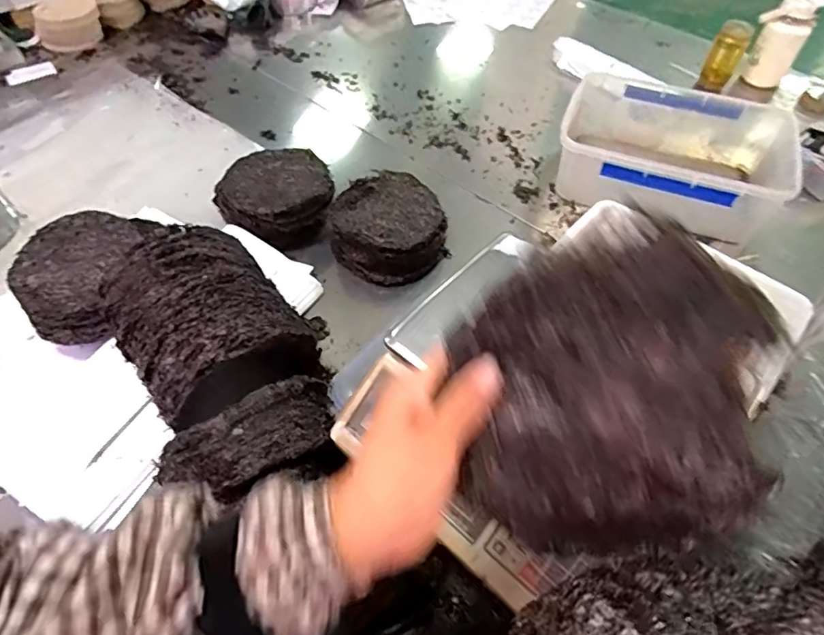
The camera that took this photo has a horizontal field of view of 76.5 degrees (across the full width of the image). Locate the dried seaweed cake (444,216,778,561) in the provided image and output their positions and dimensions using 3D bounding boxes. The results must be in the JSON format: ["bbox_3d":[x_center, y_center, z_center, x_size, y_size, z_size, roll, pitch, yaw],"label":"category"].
[{"bbox_3d":[0.112,0.053,0.298,0.161,0.189,0.018,-8,12,7],"label":"dried seaweed cake"}]

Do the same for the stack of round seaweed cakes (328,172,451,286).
[{"bbox_3d":[-0.047,-0.170,0.979,0.204,0.095,0.208,-7,55,-7],"label":"stack of round seaweed cakes"}]

